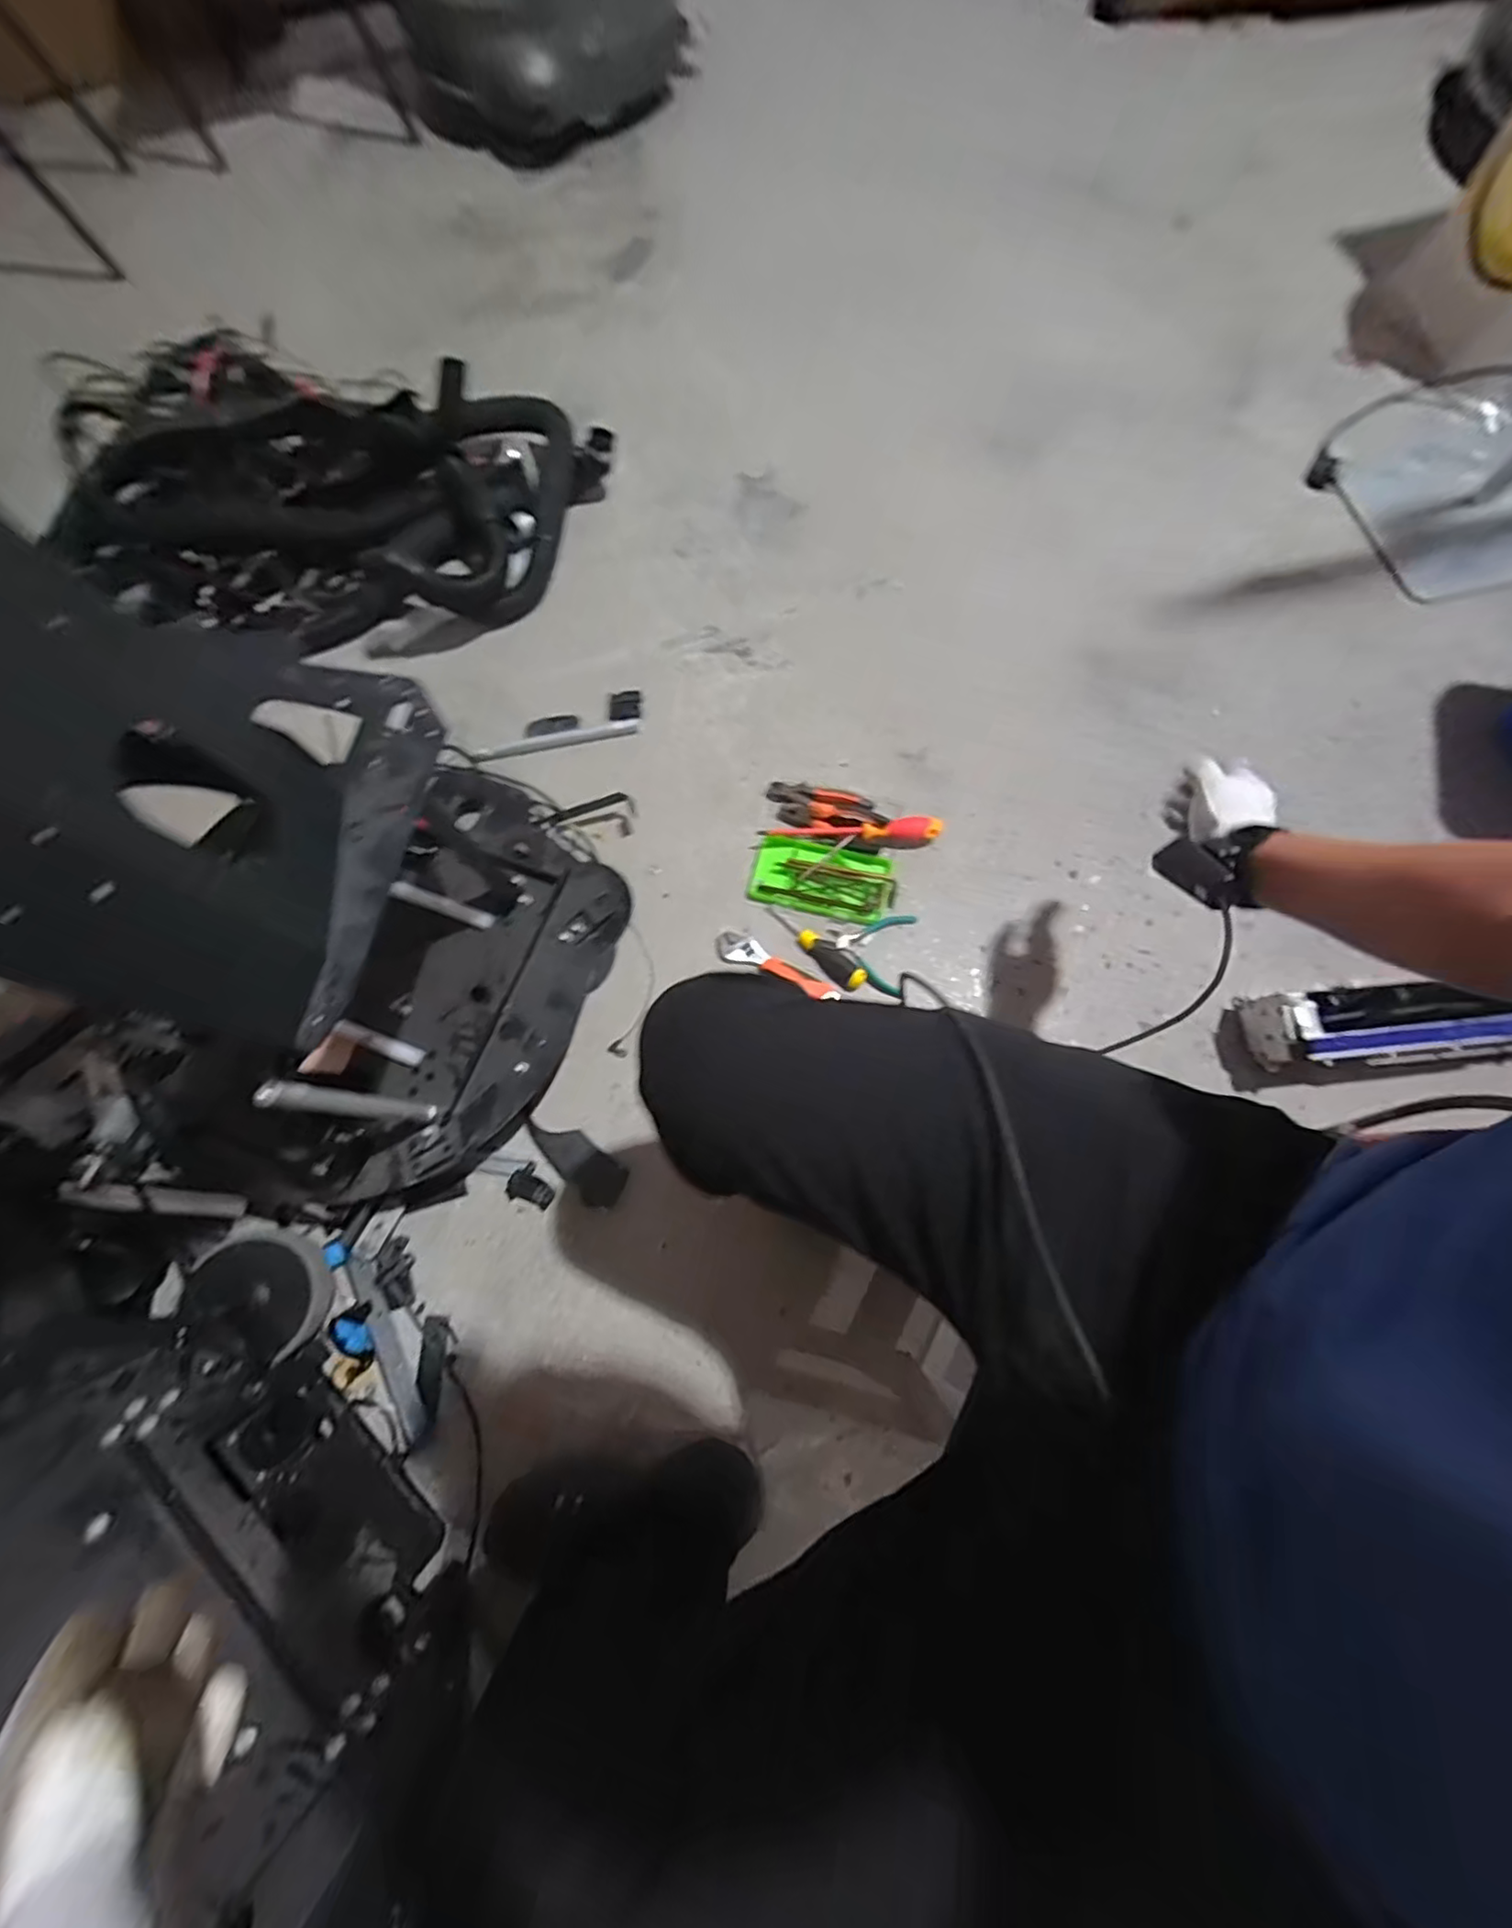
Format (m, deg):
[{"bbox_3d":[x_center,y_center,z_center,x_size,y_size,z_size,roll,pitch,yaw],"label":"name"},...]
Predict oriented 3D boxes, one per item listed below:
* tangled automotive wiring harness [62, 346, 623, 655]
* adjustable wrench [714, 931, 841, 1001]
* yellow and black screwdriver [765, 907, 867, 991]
[{"bbox_3d":[-0.705,-0.753,1.056,0.848,0.165,0.479,8,75,4],"label":"tangled automotive wiring harness"},{"bbox_3d":[0.029,0.001,0.891,0.183,0.020,0.044,23,76,8],"label":"adjustable wrench"},{"bbox_3d":[0.082,-0.029,0.881,0.034,0.025,0.163,-41,77,-9],"label":"yellow and black screwdriver"}]

